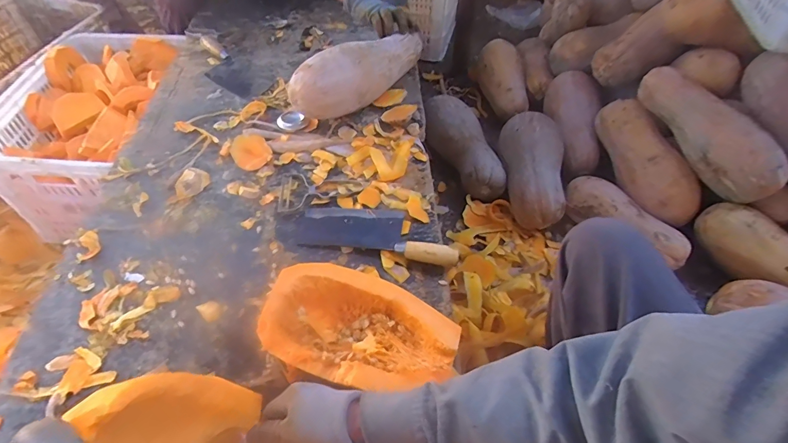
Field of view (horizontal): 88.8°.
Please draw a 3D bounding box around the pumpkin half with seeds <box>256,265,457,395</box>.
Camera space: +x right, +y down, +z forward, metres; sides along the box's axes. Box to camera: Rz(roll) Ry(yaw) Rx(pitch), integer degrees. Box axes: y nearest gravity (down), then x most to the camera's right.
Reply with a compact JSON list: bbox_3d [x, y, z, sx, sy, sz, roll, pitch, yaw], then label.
[{"bbox_3d":[-0.041,0.144,0.523,0.238,0.082,0.150,16,55,14],"label":"pumpkin half with seeds"}]

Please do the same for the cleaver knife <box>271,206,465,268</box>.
[{"bbox_3d":[-0.045,0.010,0.658,0.297,0.033,0.095,9,53,9],"label":"cleaver knife"}]

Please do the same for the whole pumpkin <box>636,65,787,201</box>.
[{"bbox_3d":[0.737,-0.213,0.961,0.142,0.130,0.367,-40,83,-25],"label":"whole pumpkin"}]

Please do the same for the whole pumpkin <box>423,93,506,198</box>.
[{"bbox_3d":[0.200,-0.215,1.144,0.137,0.128,0.350,-18,54,-12],"label":"whole pumpkin"}]

